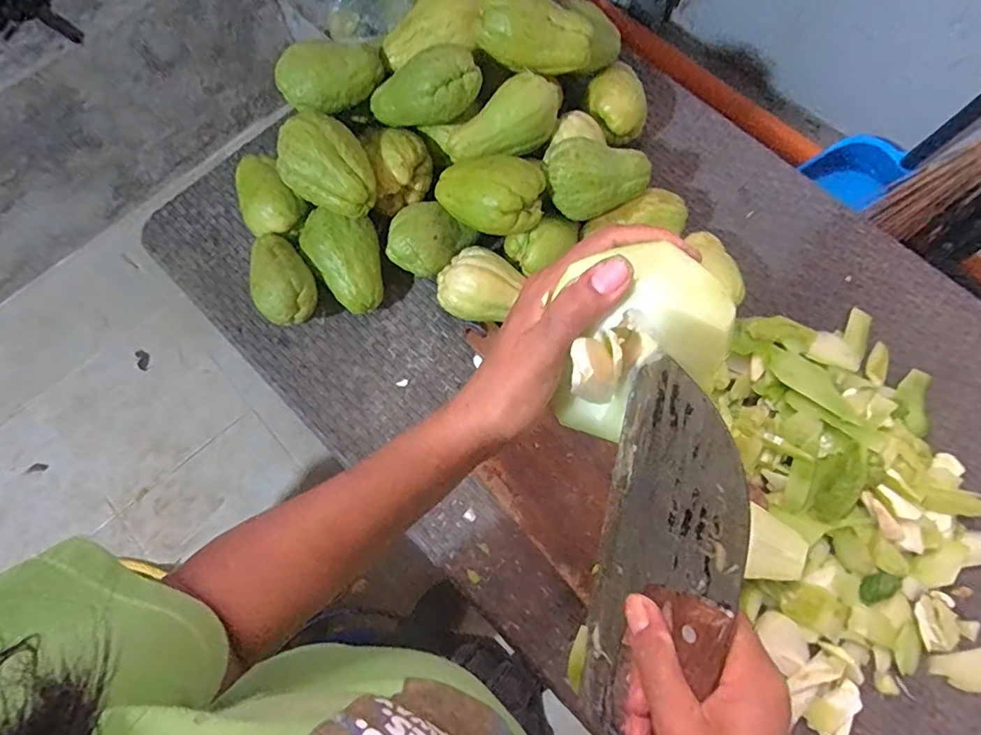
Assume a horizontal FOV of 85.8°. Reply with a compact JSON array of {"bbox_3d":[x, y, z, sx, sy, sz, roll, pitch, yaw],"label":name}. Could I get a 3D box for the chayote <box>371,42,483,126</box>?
[{"bbox_3d":[-0.077,-0.330,0.648,0.146,0.071,0.065,-11,85,42],"label":"chayote"}]

